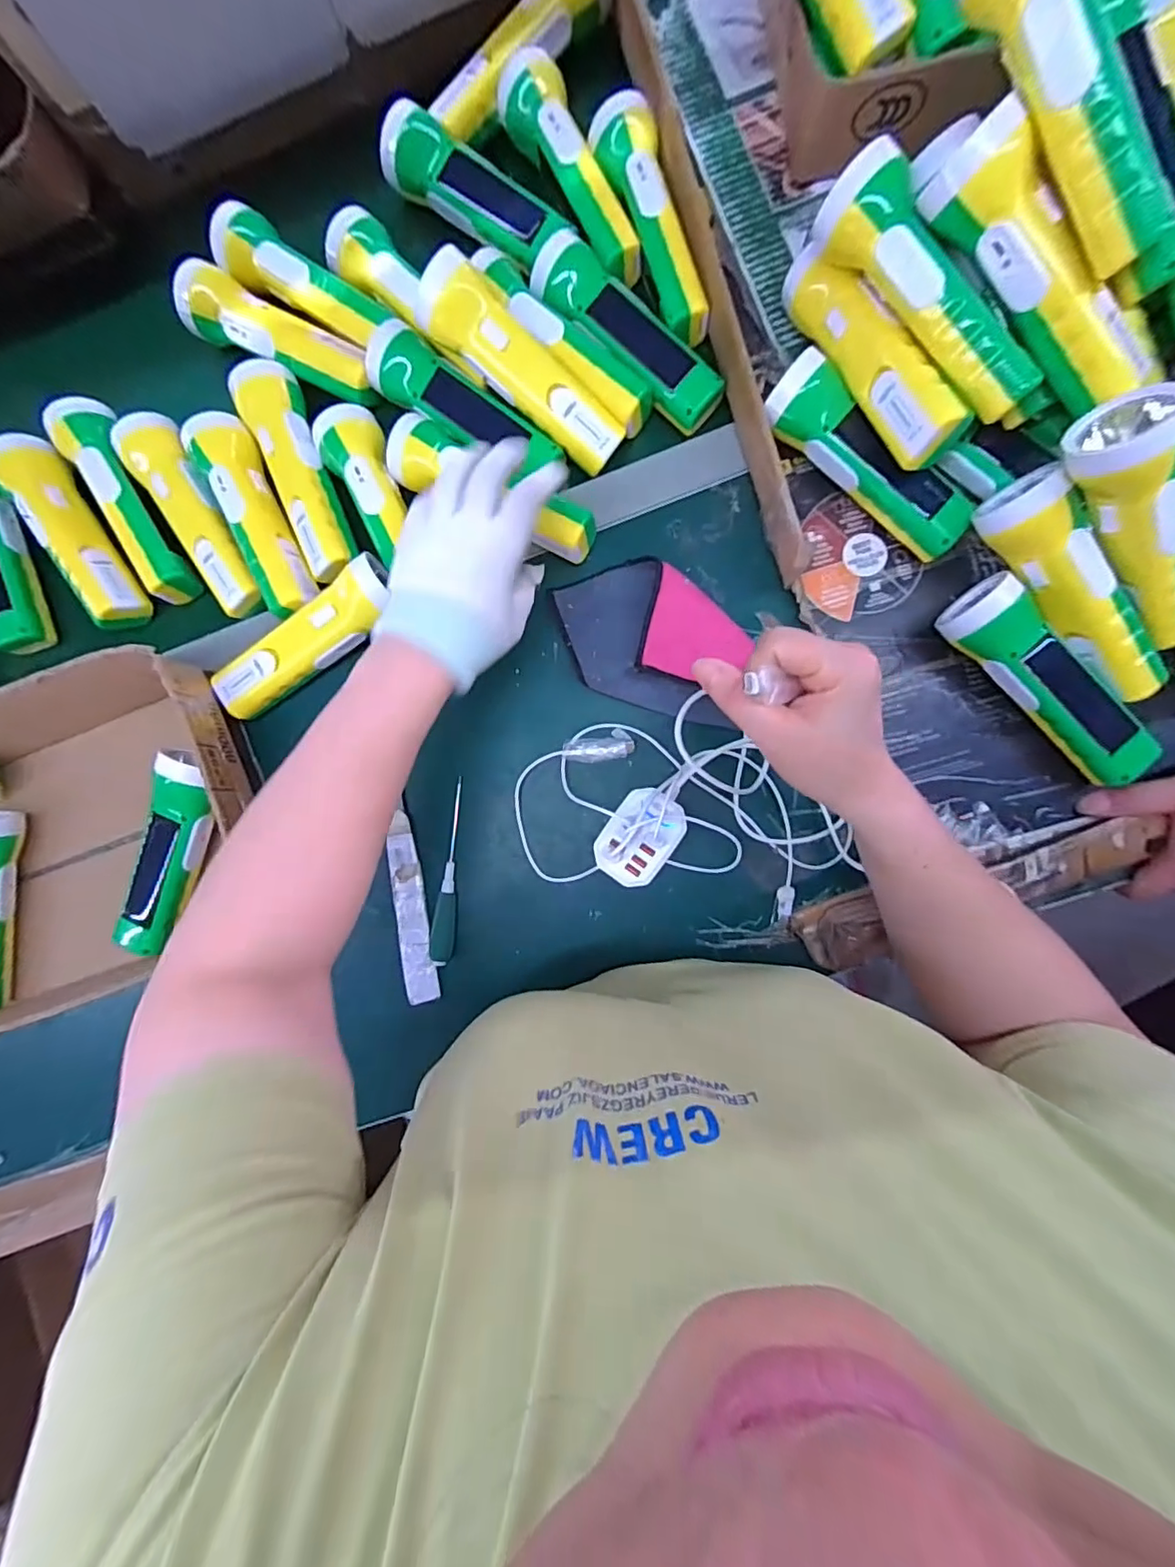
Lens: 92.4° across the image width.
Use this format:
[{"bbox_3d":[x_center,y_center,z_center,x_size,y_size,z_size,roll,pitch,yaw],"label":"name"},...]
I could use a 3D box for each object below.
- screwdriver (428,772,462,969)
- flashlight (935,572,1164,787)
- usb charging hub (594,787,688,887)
[{"bbox_3d":[-0.112,0.074,0.458,0.019,0.020,0.148,6,89,5],"label":"screwdriver"},{"bbox_3d":[0.323,-0.070,0.390,0.051,0.049,0.167,-45,85,5],"label":"flashlight"},{"bbox_3d":[0.042,0.040,0.436,0.054,0.033,0.073,29,91,5],"label":"usb charging hub"}]

